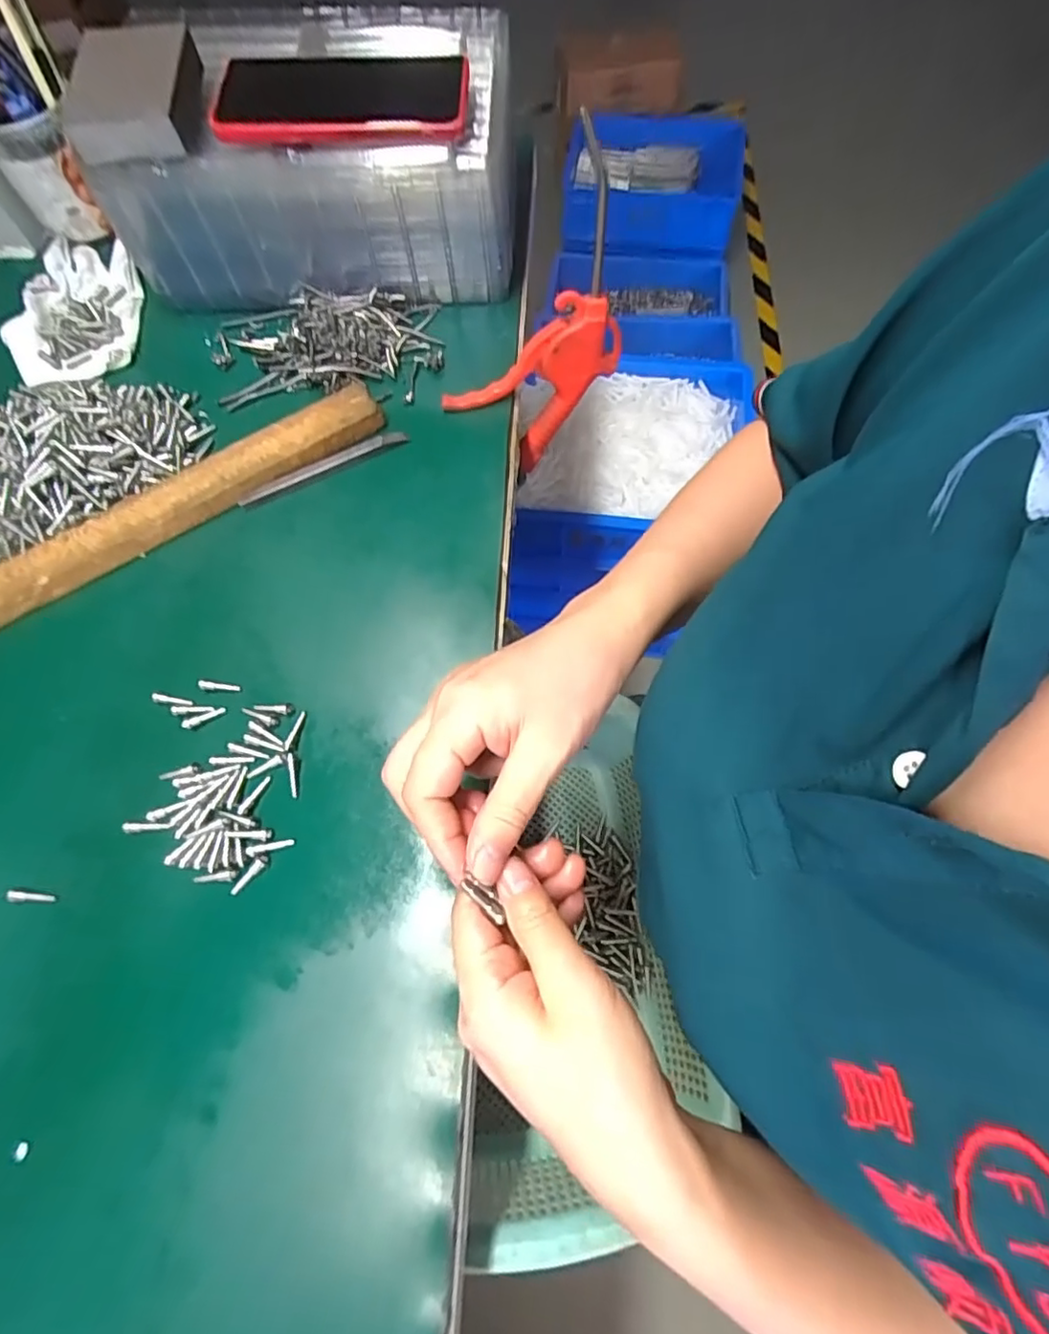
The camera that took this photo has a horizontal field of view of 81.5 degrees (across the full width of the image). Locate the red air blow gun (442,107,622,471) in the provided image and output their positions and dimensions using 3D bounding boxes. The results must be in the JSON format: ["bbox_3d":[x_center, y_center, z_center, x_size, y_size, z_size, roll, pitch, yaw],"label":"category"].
[{"bbox_3d":[0.004,-0.218,0.403,0.121,0.190,0.037,-22,68,-8],"label":"red air blow gun"}]

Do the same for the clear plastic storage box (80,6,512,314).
[{"bbox_3d":[-0.149,-0.376,0.457,0.273,0.118,0.157,-2,69,1],"label":"clear plastic storage box"}]

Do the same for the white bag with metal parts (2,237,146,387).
[{"bbox_3d":[-0.355,-0.282,0.480,0.099,0.024,0.130,-4,69,-1],"label":"white bag with metal parts"}]

